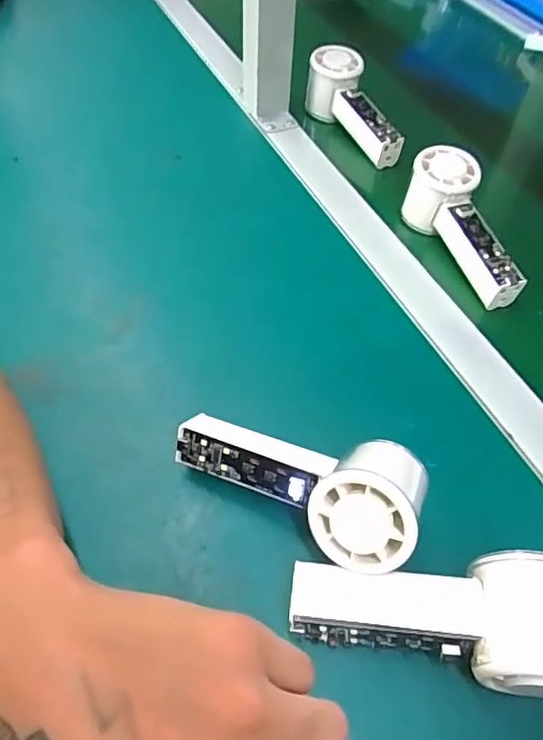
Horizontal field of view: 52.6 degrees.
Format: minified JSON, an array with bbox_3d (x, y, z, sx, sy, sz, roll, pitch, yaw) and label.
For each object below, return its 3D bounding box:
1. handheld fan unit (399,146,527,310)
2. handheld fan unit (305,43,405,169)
[{"bbox_3d":[0.162,-0.121,0.473,0.065,0.061,0.143,-10,57,-10],"label":"handheld fan unit"},{"bbox_3d":[0.083,-0.277,0.580,0.050,0.059,0.144,-17,59,-14],"label":"handheld fan unit"}]

